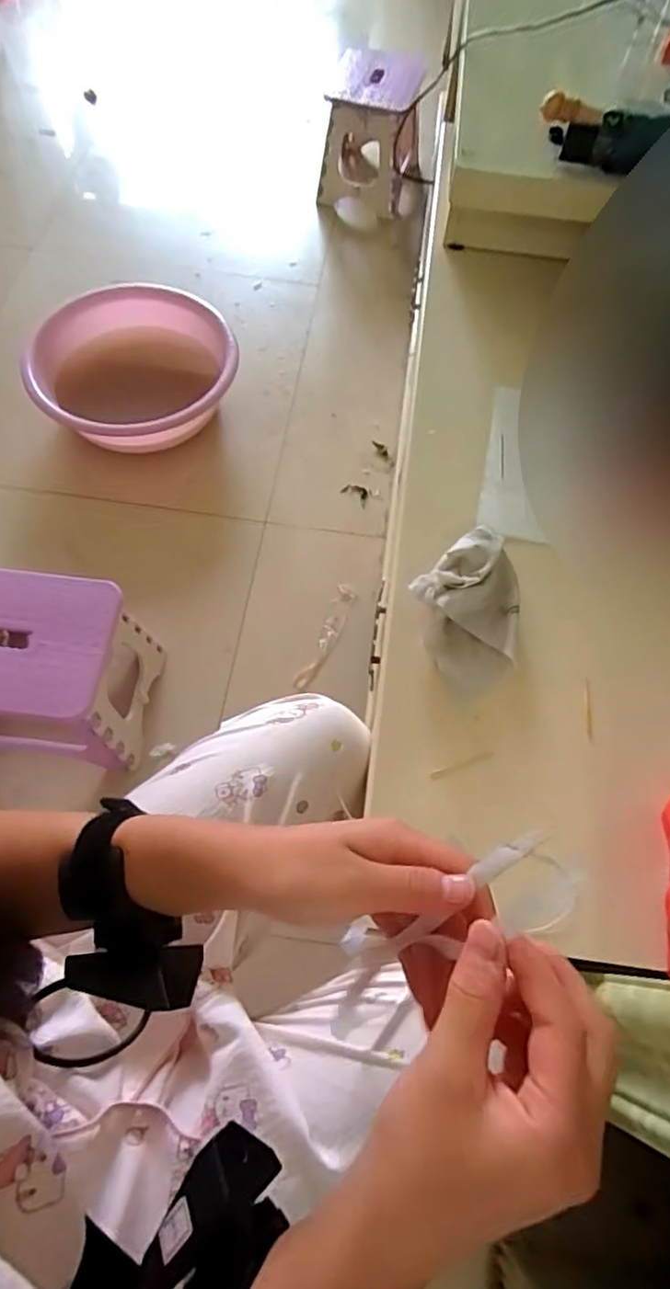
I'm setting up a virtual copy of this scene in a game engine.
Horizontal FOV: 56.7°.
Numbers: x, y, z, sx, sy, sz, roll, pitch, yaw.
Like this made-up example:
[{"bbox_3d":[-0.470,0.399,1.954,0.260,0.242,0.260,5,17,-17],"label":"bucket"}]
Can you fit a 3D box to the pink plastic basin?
[{"bbox_3d":[-0.347,-0.477,1.081,0.358,0.133,0.376,-7,66,-3],"label":"pink plastic basin"}]

